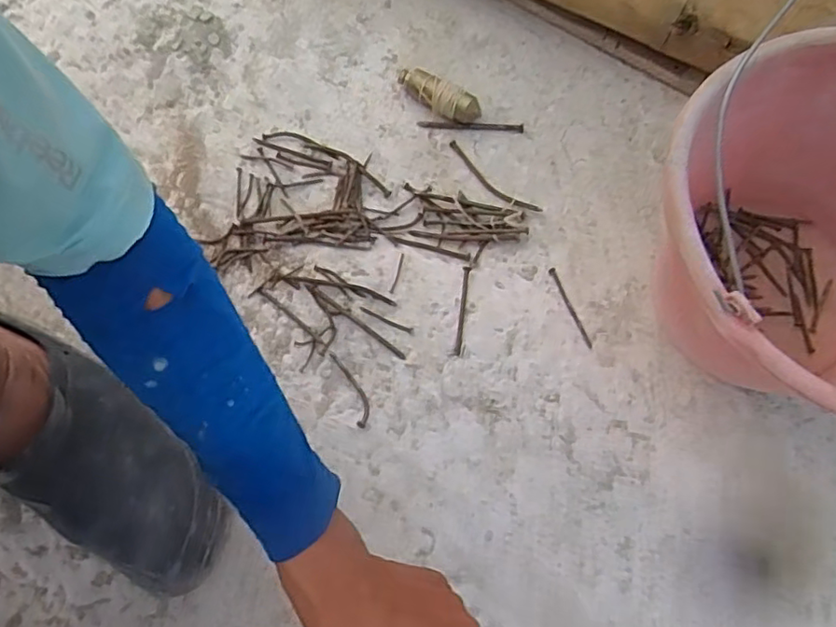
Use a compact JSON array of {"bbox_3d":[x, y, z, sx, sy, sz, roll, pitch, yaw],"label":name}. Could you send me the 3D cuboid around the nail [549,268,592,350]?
[{"bbox_3d":[0.126,-0.005,0.498,0.006,0.004,0.074,-20,75,-4],"label":"nail"}]

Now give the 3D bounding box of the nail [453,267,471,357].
[{"bbox_3d":[0.037,-0.003,0.498,0.006,0.004,0.076,8,75,3],"label":"nail"}]

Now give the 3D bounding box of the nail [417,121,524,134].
[{"bbox_3d":[0.048,-0.170,0.547,0.095,0.005,0.007,4,75,2],"label":"nail"}]

